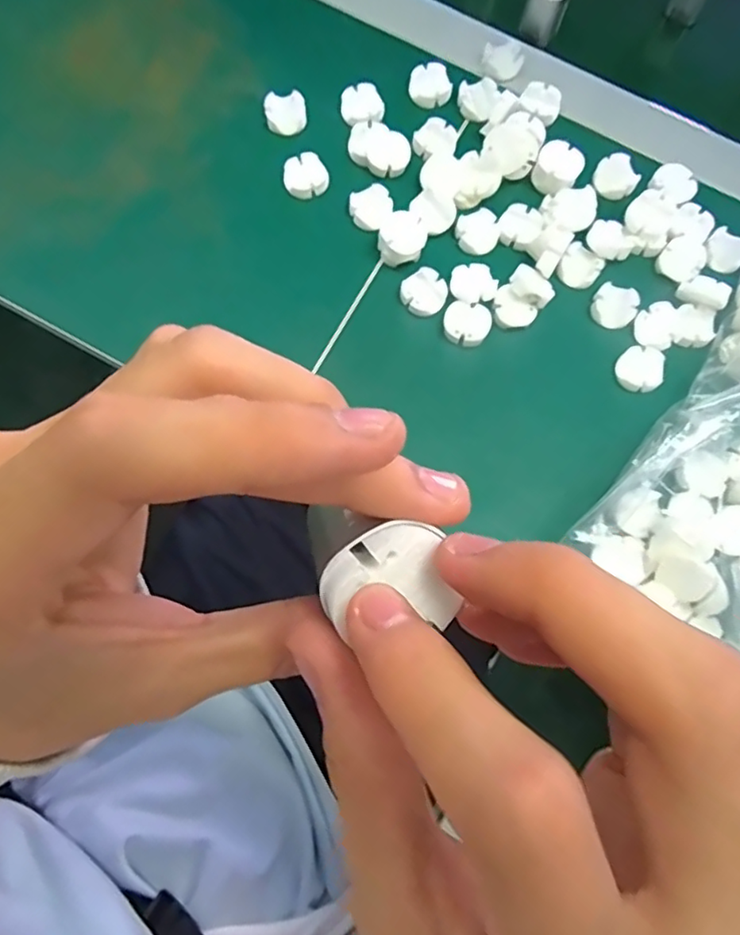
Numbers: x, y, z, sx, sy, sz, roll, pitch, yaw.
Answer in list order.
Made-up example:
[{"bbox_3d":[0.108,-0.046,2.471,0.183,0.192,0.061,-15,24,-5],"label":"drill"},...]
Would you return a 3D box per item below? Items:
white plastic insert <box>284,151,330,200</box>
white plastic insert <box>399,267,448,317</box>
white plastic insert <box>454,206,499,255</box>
[{"bbox_3d":[-0.041,-0.186,0.379,0.028,0.011,0.025,-16,80,-6],"label":"white plastic insert"},{"bbox_3d":[0.033,-0.107,0.364,0.027,0.008,0.027,1,79,-3],"label":"white plastic insert"},{"bbox_3d":[0.068,-0.148,0.374,0.027,0.006,0.026,1,79,-3],"label":"white plastic insert"}]

